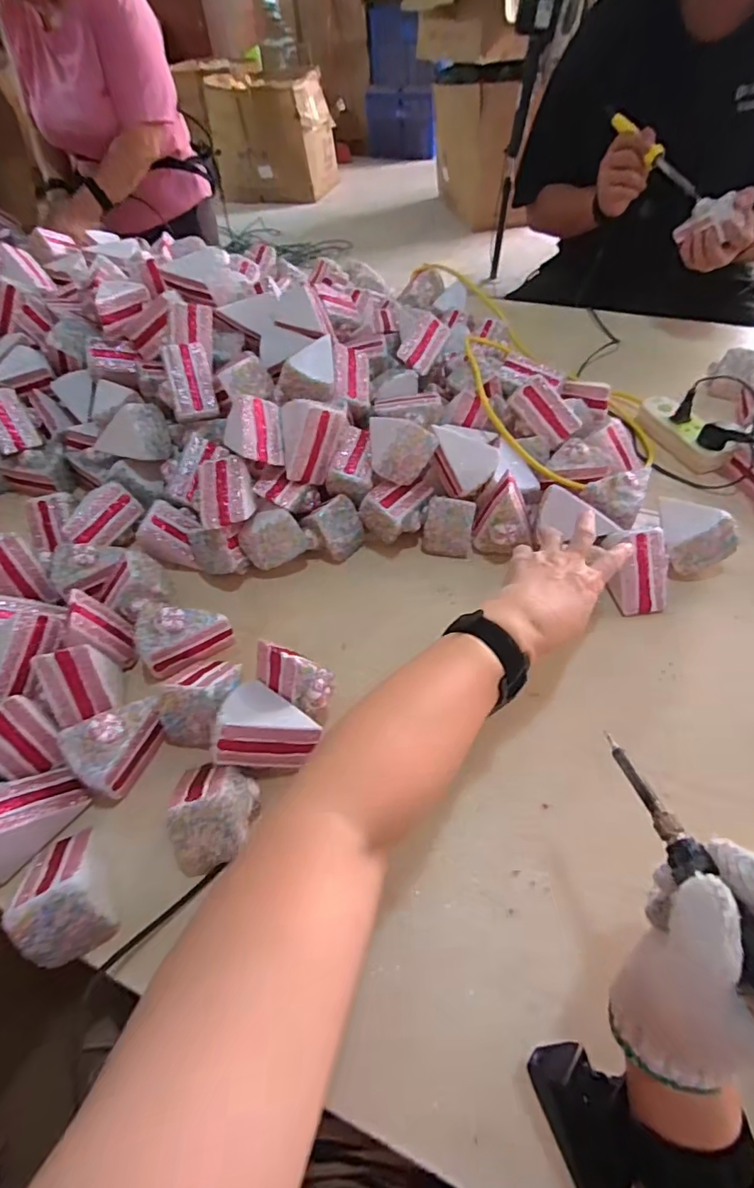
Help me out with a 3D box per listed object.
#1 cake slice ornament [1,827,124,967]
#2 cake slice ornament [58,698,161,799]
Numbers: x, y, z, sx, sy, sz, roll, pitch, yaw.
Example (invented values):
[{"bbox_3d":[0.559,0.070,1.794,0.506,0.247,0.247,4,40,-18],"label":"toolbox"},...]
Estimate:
[{"bbox_3d":[-0.236,0.225,0.398,0.059,0.077,0.086,-27,55,-16],"label":"cake slice ornament"},{"bbox_3d":[-0.239,0.130,0.464,0.058,0.060,0.082,19,56,18],"label":"cake slice ornament"}]

